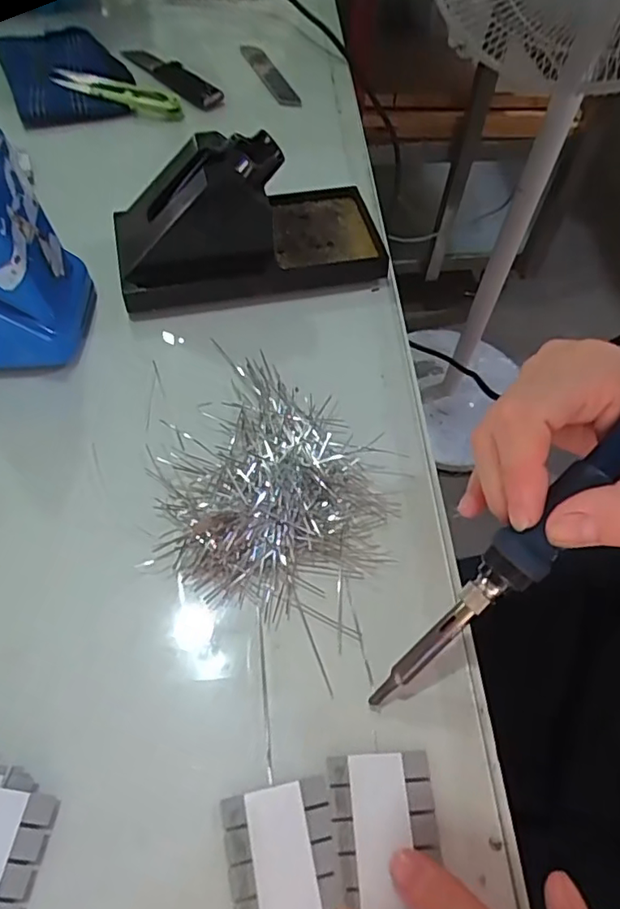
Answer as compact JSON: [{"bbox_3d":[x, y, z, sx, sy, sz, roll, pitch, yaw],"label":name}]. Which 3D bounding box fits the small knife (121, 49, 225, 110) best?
[{"bbox_3d":[-0.111,-0.308,0.479,0.026,0.014,0.112,-37,66,-23],"label":"small knife"}]

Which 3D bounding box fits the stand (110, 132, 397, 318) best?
[{"bbox_3d":[-0.036,-0.142,0.345,0.156,0.071,0.076,-12,60,-10],"label":"stand"}]

